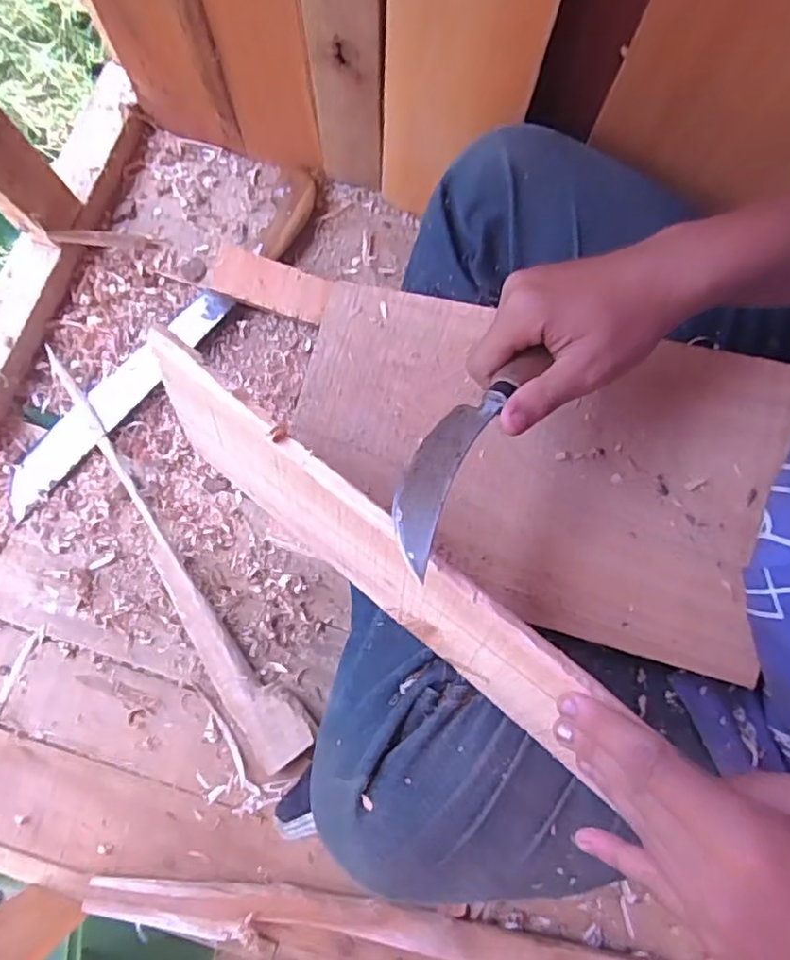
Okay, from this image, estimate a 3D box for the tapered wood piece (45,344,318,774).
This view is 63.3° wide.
[{"bbox_3d":[-0.218,0.073,0.593,0.058,0.021,0.429,-36,82,-6],"label":"tapered wood piece"}]

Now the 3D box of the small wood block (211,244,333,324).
[{"bbox_3d":[-0.119,-0.189,0.622,0.107,0.014,0.045,15,80,-13],"label":"small wood block"}]

